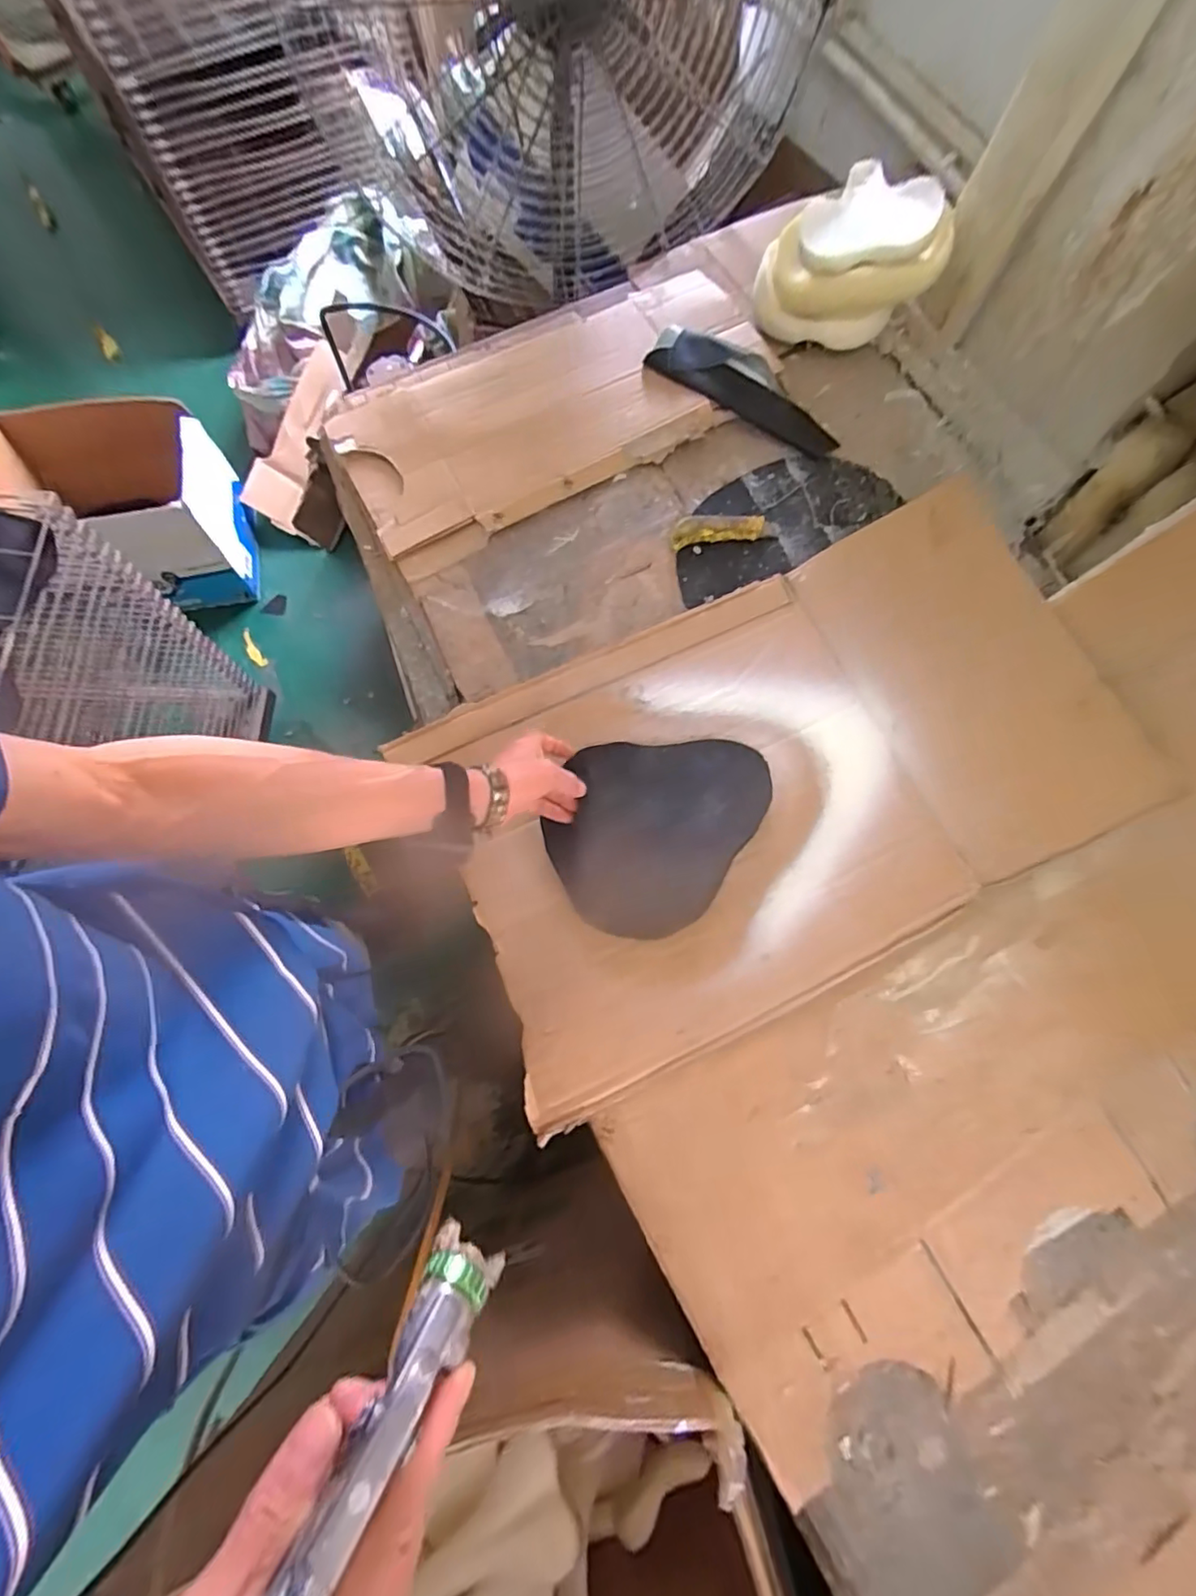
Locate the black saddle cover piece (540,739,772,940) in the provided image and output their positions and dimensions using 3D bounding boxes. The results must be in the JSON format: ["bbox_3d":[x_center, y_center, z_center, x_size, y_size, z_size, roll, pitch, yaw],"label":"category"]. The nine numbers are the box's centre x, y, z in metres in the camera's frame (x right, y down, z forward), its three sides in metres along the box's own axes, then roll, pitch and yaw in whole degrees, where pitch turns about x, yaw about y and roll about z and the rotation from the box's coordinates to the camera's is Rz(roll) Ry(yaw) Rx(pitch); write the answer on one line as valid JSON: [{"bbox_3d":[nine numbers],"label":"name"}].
[{"bbox_3d":[0.070,0.044,0.673,0.247,0.037,0.212,-5,76,-2],"label":"black saddle cover piece"}]

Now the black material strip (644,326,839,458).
[{"bbox_3d":[0.206,-0.564,0.807,0.278,0.027,0.073,30,104,-4],"label":"black material strip"}]

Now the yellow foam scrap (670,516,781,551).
[{"bbox_3d":[0.167,-0.354,0.770,0.147,0.025,0.039,-10,76,-3],"label":"yellow foam scrap"}]

